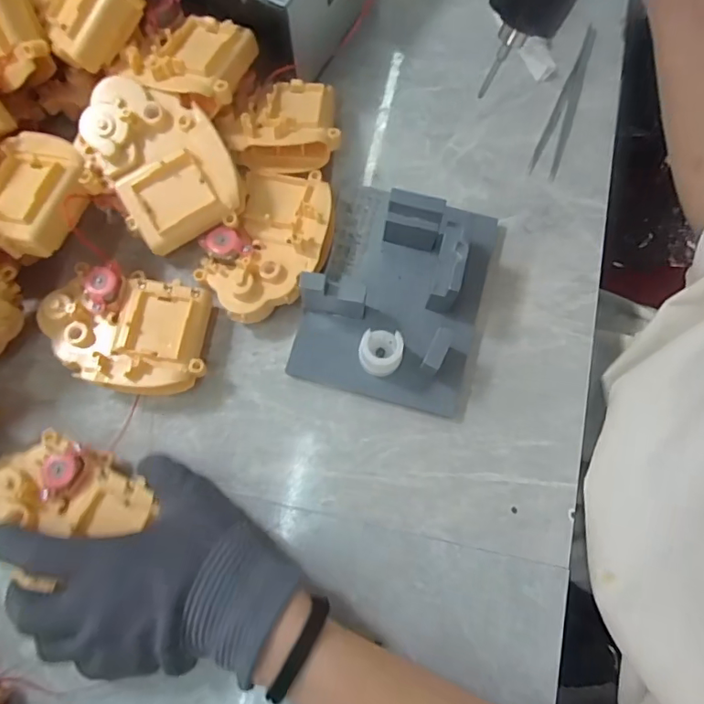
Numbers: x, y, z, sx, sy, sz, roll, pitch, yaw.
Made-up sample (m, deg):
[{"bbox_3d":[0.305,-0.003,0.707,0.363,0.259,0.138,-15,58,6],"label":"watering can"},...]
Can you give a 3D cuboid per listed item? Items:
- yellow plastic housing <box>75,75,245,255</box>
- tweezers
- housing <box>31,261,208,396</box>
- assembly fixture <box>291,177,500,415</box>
[{"bbox_3d":[-0.112,-0.115,0.308,0.073,0.030,0.099,-24,91,-2],"label":"yellow plastic housing"},{"bbox_3d":[0.157,-0.181,0.369,0.019,0.010,0.119,22,78,6],"label":"tweezers"},{"bbox_3d":[-0.136,-0.013,0.318,0.096,0.037,0.071,16,77,4],"label":"housing"},{"bbox_3d":[0.028,-0.042,0.317,0.107,0.048,0.136,15,77,4],"label":"assembly fixture"}]

